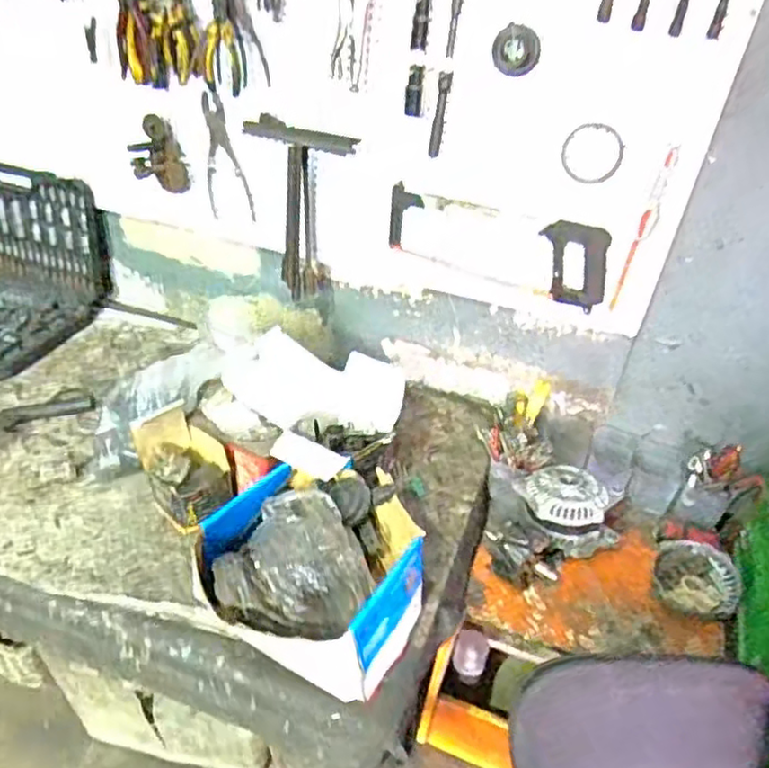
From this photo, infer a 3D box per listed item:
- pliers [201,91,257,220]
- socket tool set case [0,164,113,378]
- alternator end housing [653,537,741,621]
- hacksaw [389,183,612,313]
[{"bbox_3d":[-0.303,-0.422,1.278,0.090,0.243,0.008,8,43,13],"label":"pliers"},{"bbox_3d":[-0.854,-0.262,1.424,0.390,0.285,0.342,12,38,7],"label":"socket tool set case"},{"bbox_3d":[0.537,0.333,1.177,0.146,0.060,0.154,25,41,23],"label":"alternator end housing"},{"bbox_3d":[0.196,-0.241,1.207,0.402,0.151,0.033,17,38,14],"label":"hacksaw"}]

